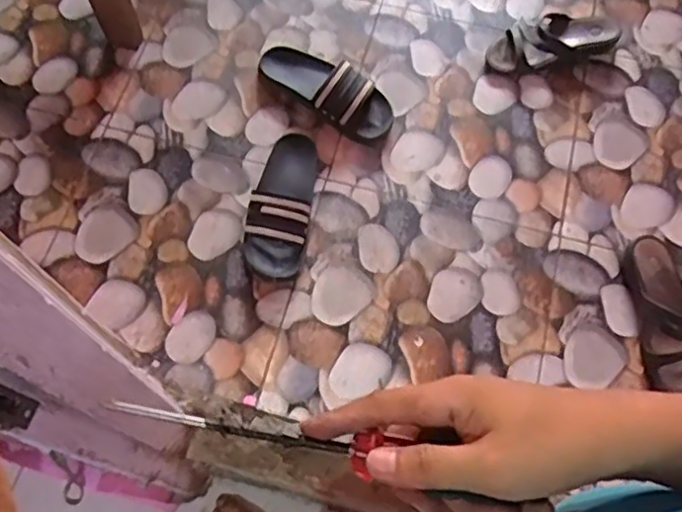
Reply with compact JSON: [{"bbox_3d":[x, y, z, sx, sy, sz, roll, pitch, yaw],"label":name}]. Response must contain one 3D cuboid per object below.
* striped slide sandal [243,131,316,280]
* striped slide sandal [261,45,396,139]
[{"bbox_3d":[-0.096,-0.093,1.098,0.098,0.065,0.266,9,67,2],"label":"striped slide sandal"},{"bbox_3d":[-0.025,-0.296,1.175,0.264,0.058,0.105,36,71,13],"label":"striped slide sandal"}]

